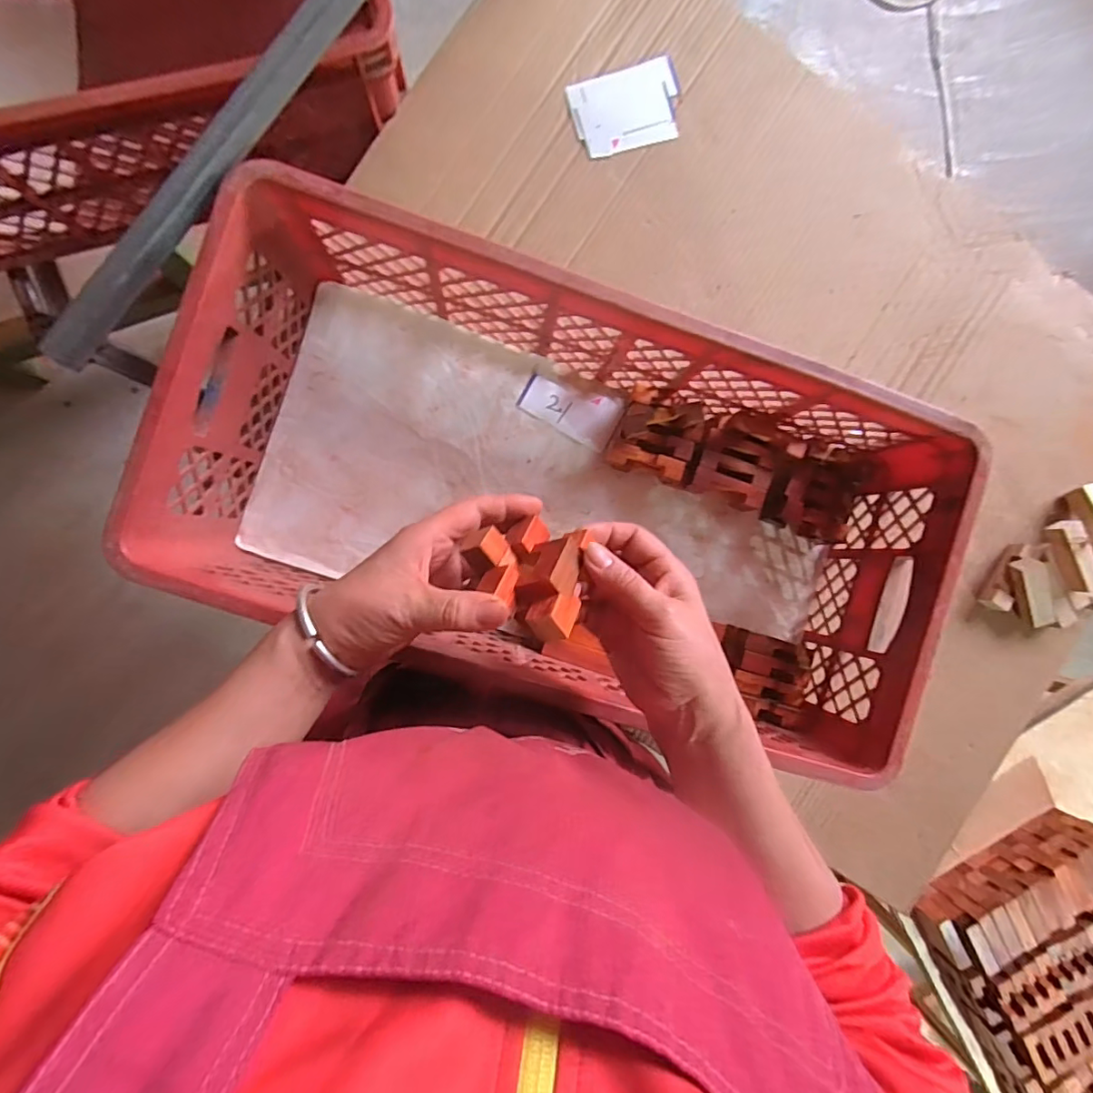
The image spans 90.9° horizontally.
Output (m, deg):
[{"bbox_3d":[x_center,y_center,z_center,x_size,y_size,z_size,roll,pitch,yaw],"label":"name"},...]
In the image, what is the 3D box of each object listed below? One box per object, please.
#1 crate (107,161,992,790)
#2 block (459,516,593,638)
[{"bbox_3d":[0.019,-0.039,0.516,0.642,0.197,0.322,19,87,-5],"label":"crate"},{"bbox_3d":[-0.013,0.026,0.358,0.069,0.058,0.085,6,51,8],"label":"block"}]

